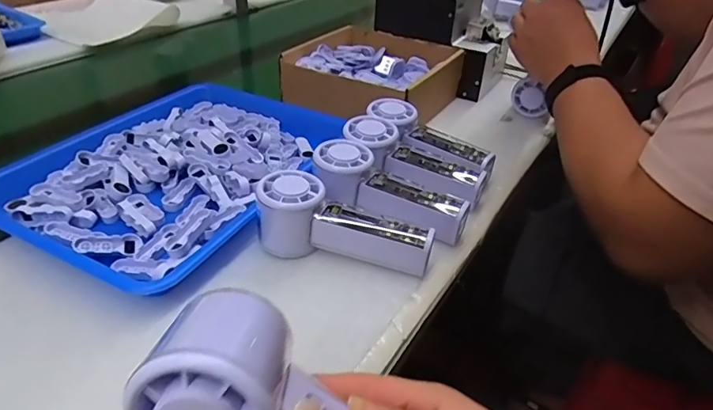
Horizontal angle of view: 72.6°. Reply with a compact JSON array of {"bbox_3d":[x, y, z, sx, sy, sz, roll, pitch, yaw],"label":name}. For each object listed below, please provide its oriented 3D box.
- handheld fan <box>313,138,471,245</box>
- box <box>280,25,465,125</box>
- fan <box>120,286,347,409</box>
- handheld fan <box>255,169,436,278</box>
[{"bbox_3d":[0.027,-0.011,0.455,0.151,0.044,0.059,27,40,12],"label":"handheld fan"},{"bbox_3d":[0.024,-0.184,0.685,0.196,0.063,0.189,21,39,24],"label":"box"},{"bbox_3d":[-0.018,0.096,0.212,0.152,0.046,0.066,40,34,-13],"label":"fan"},{"bbox_3d":[-0.014,0.023,0.407,0.148,0.059,0.051,17,37,20],"label":"handheld fan"}]

